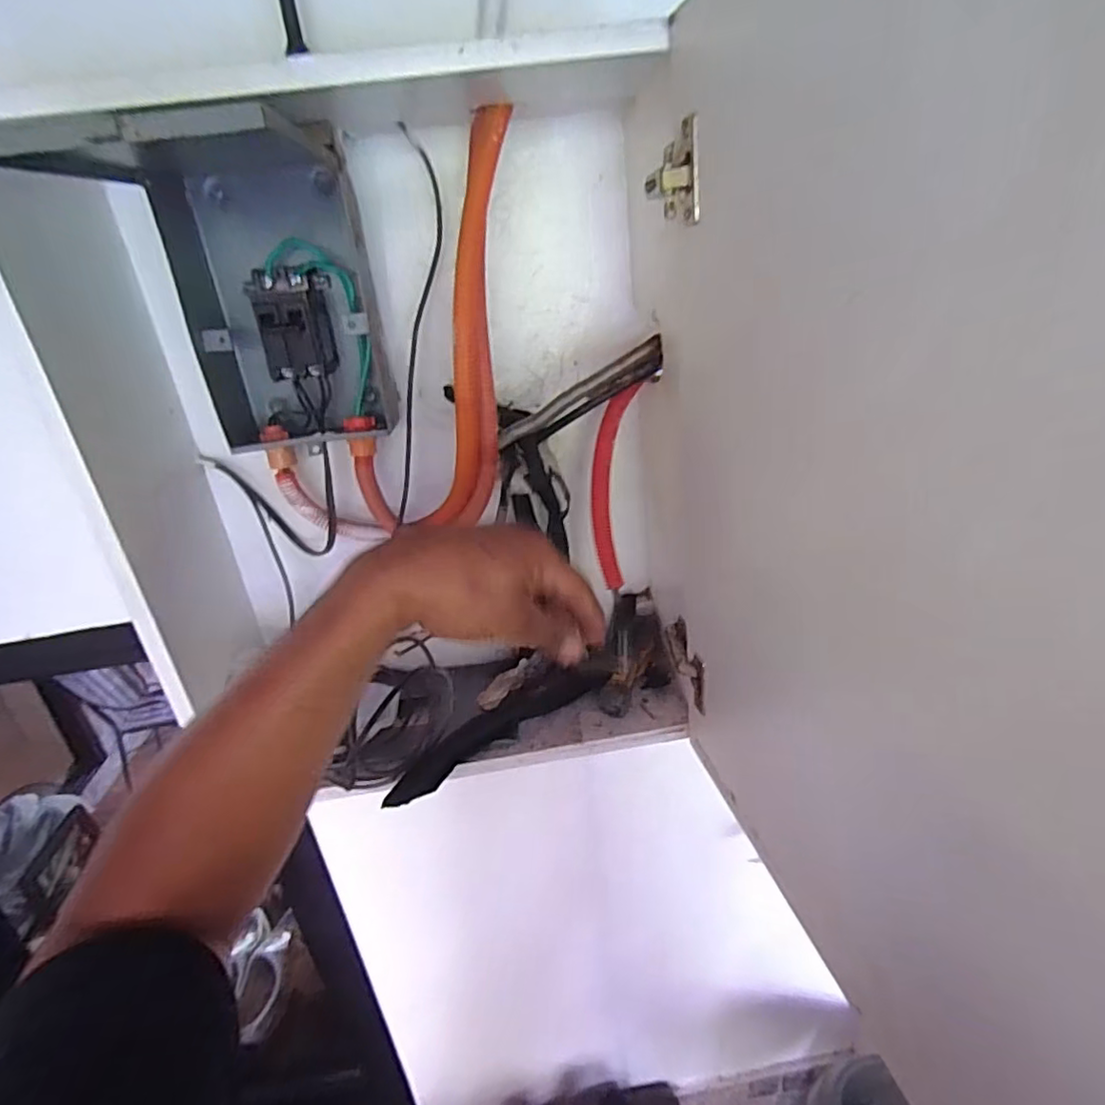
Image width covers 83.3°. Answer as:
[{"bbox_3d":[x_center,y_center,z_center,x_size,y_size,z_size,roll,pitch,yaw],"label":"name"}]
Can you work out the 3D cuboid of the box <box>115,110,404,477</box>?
[{"bbox_3d":[-0.249,-0.227,0.583,0.165,0.256,0.100,-11,25,-9],"label":"box"}]

